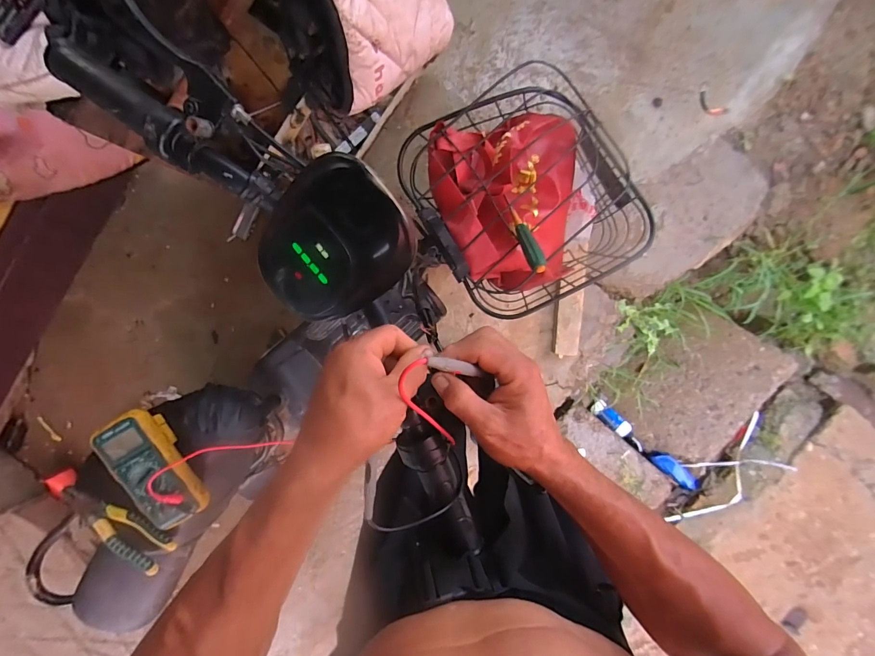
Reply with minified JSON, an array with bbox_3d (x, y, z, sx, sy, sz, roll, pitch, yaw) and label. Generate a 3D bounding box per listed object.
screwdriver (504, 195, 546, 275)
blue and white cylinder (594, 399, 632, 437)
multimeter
[{"bbox_3d":[0.128,-0.141,0.573,0.023,0.019,0.147,-18,58,6],"label":"screwdriver"},{"bbox_3d":[0.691,0.359,1.527,0.173,0.055,0.068,42,96,3],"label":"blue and white cylinder"},{"bbox_3d":[-0.449,0.225,0.606,0.098,0.045,0.190,-26,90,6],"label":"multimeter"}]

